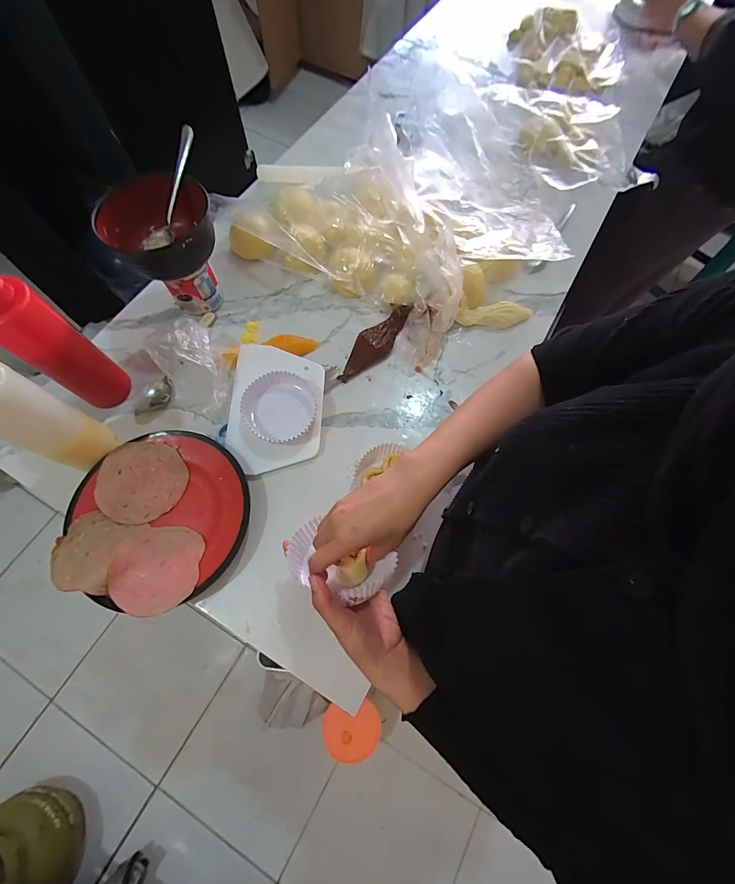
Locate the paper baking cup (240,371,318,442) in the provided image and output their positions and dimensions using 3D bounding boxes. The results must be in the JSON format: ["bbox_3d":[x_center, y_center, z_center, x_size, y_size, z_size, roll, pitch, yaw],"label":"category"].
[{"bbox_3d":[-0.120,-0.047,0.499,0.093,0.038,0.088,1,70,-1],"label":"paper baking cup"}]

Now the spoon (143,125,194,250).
[{"bbox_3d":[-0.257,-0.324,0.476,0.024,0.032,0.152,37,117,11],"label":"spoon"}]

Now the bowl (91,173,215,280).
[{"bbox_3d":[-0.274,-0.274,0.483,0.131,0.055,0.131,-13,71,-6],"label":"bowl"}]

